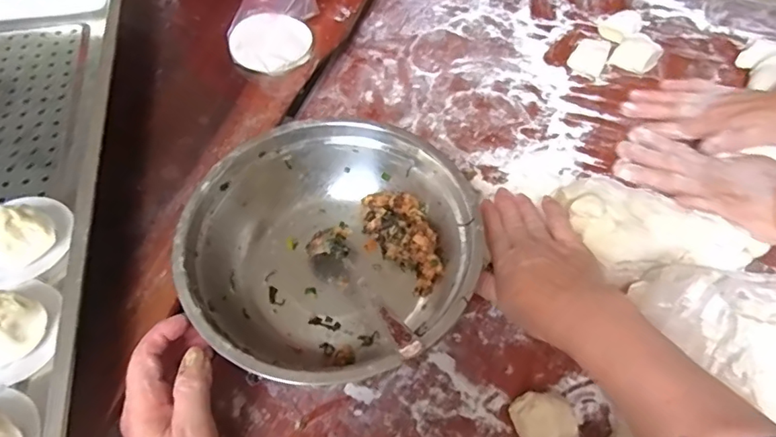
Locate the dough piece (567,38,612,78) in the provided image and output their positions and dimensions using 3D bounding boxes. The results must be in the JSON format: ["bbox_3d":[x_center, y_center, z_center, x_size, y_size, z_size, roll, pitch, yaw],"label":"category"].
[{"bbox_3d":[0.236,-0.189,0.613,0.038,0.019,0.049,29,60,16],"label":"dough piece"}]

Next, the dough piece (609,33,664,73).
[{"bbox_3d":[0.291,-0.191,0.612,0.044,0.020,0.054,36,62,20],"label":"dough piece"}]

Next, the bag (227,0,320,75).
[{"bbox_3d":[-0.125,-0.222,0.568,0.089,0.053,0.141,10,57,5],"label":"bag"}]

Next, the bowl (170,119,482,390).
[{"bbox_3d":[-0.050,0.030,0.447,0.222,0.073,0.228,1,57,-1],"label":"bowl"}]

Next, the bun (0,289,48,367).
[{"bbox_3d":[-0.278,0.078,0.371,0.041,0.036,0.052,23,59,13],"label":"bun"}]

